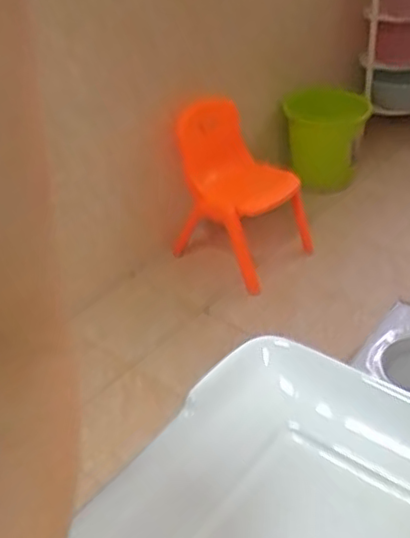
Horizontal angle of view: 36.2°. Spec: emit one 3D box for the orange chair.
[{"bbox_3d":[0.094,-0.254,1.930,0.377,0.404,0.314,23,43,34],"label":"orange chair"}]

